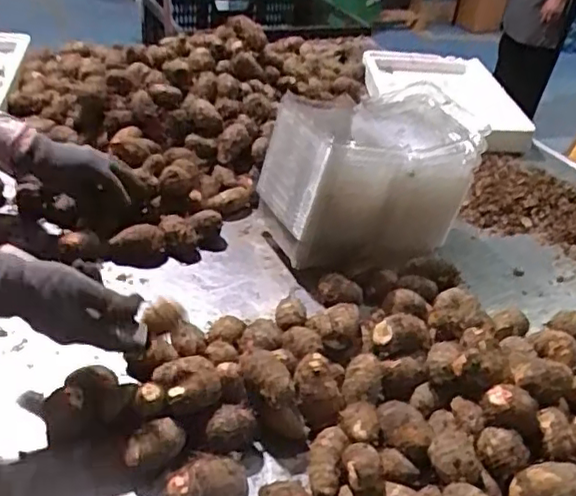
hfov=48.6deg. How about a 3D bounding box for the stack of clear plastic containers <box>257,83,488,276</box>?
[{"bbox_3d":[0.124,-0.102,0.985,0.304,0.214,0.192,-17,43,-27],"label":"stack of clear plastic containers"}]

